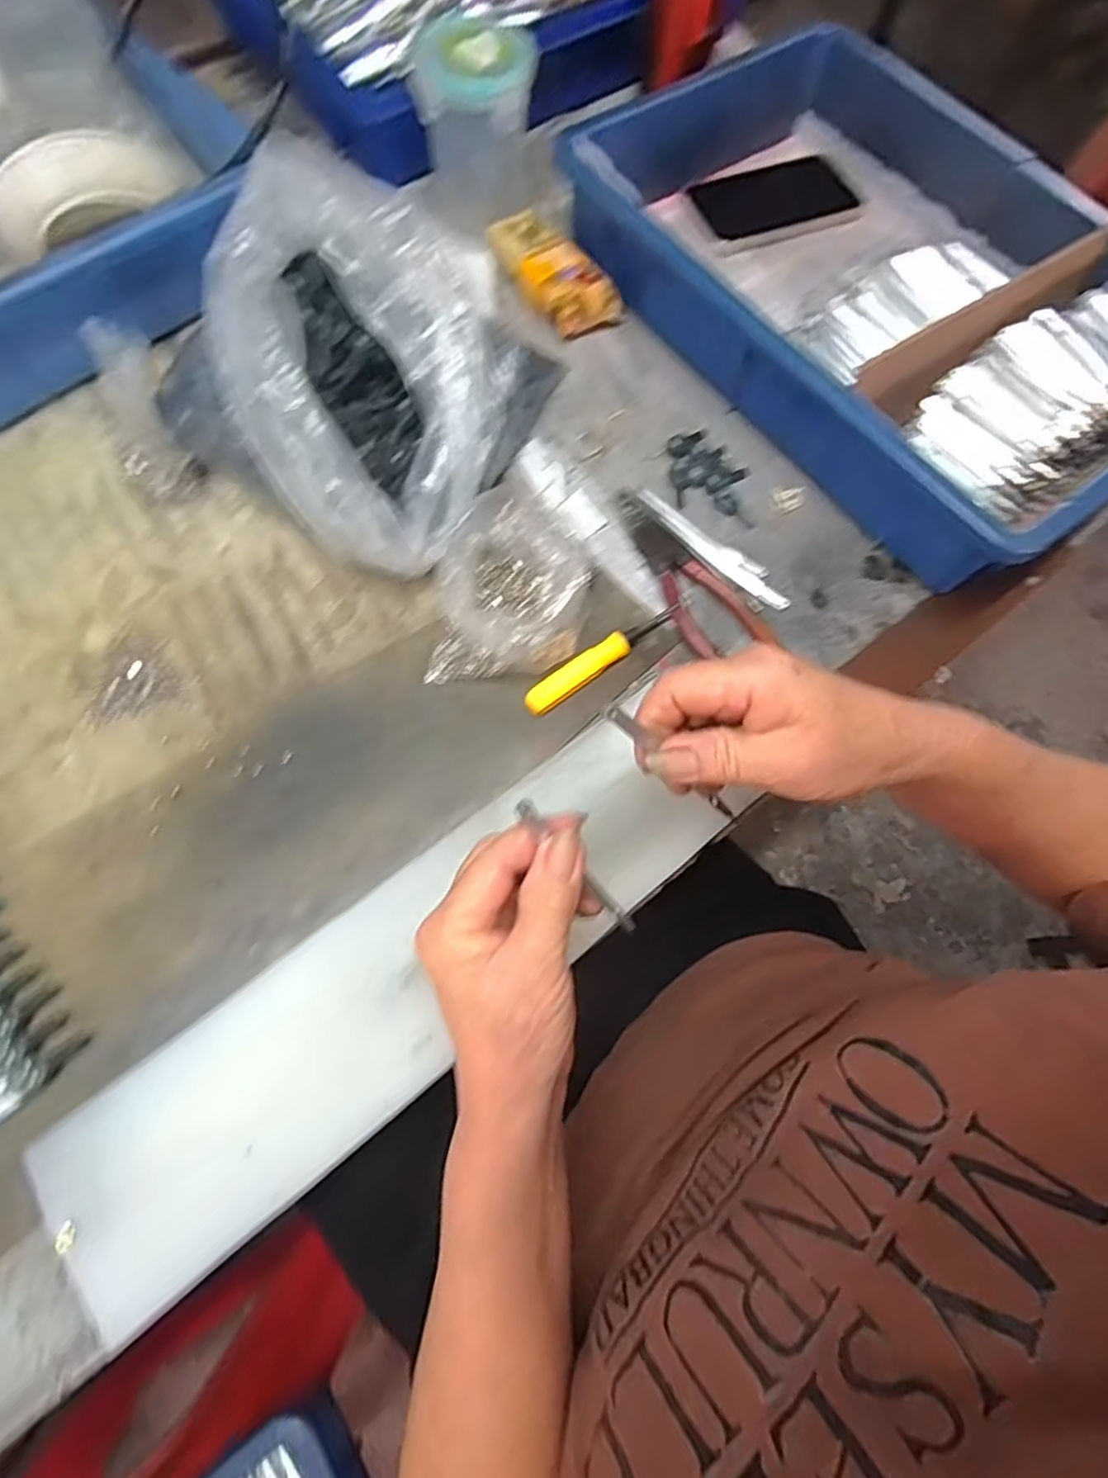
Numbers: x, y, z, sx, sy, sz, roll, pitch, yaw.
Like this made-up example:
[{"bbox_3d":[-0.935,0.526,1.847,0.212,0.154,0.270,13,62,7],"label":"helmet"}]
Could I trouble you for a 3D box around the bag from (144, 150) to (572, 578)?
[{"bbox_3d":[-0.115,-0.239,0.395,0.198,0.106,0.219,26,70,5],"label":"bag"}]

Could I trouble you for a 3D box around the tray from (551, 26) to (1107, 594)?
[{"bbox_3d":[0.233,-0.327,0.470,0.282,0.071,0.424,-35,77,-15],"label":"tray"}]

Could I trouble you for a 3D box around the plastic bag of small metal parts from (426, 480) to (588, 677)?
[{"bbox_3d":[-0.024,-0.090,0.388,0.084,0.047,0.110,12,69,-1],"label":"plastic bag of small metal parts"}]

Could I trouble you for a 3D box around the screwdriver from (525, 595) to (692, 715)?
[{"bbox_3d":[0.037,-0.055,0.403,0.130,0.018,0.016,-36,77,-15],"label":"screwdriver"}]

